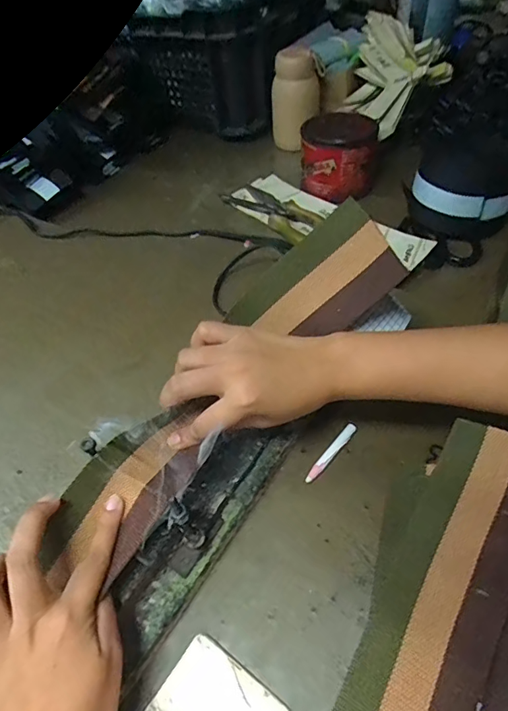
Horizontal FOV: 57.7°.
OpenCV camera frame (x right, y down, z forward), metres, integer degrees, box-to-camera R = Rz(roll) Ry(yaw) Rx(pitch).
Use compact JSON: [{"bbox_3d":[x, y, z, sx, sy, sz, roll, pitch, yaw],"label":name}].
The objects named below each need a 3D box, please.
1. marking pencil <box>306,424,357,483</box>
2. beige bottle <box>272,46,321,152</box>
[{"bbox_3d":[0.068,0.086,0.407,0.010,0.011,0.066,33,59,28],"label":"marking pencil"},{"bbox_3d":[0.066,-0.408,0.735,0.066,0.133,0.056,34,60,29],"label":"beige bottle"}]

